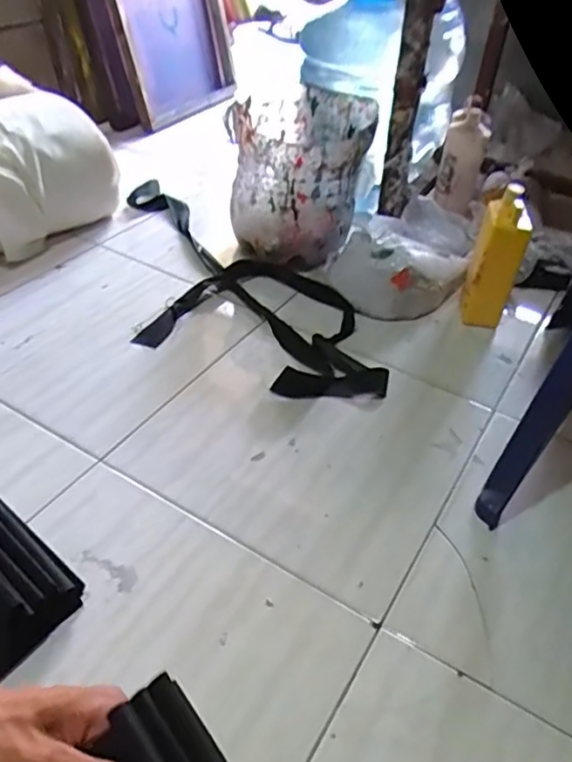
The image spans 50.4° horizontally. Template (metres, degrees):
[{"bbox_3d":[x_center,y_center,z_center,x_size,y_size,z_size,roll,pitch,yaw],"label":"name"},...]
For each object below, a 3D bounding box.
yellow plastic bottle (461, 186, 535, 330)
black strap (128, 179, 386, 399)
[{"bbox_3d":[0.330,-0.185,0.968,0.075,0.217,0.092,16,43,11],"label":"yellow plastic bottle"},{"bbox_3d":[-0.086,-0.194,1.087,0.362,0.037,0.645,-4,43,-11],"label":"black strap"}]

